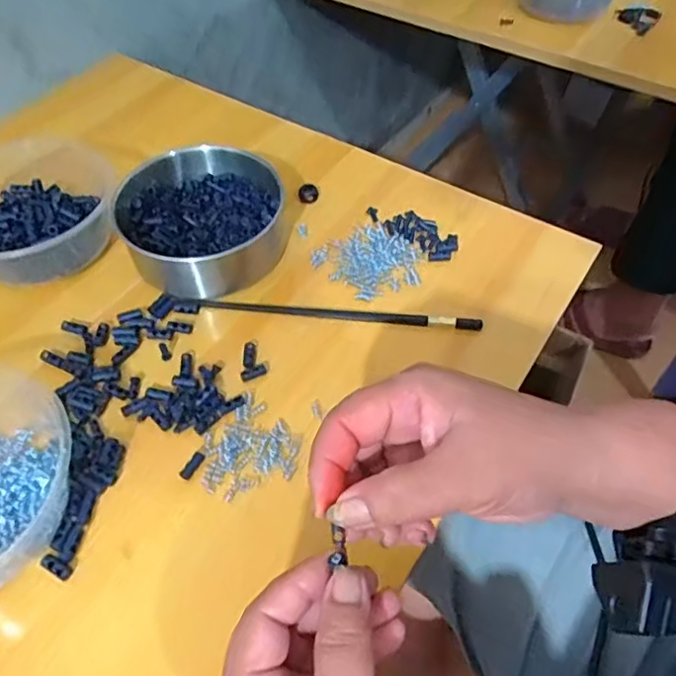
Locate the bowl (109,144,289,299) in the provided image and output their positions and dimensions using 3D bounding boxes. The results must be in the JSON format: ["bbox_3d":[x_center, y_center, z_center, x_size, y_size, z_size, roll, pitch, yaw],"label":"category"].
[{"bbox_3d":[-0.107,-0.096,0.468,0.132,0.054,0.113,-12,57,-9],"label":"bowl"}]

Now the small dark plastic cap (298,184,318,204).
[{"bbox_3d":[-0.026,-0.129,0.523,0.017,0.009,0.018,0,52,0],"label":"small dark plastic cap"}]

